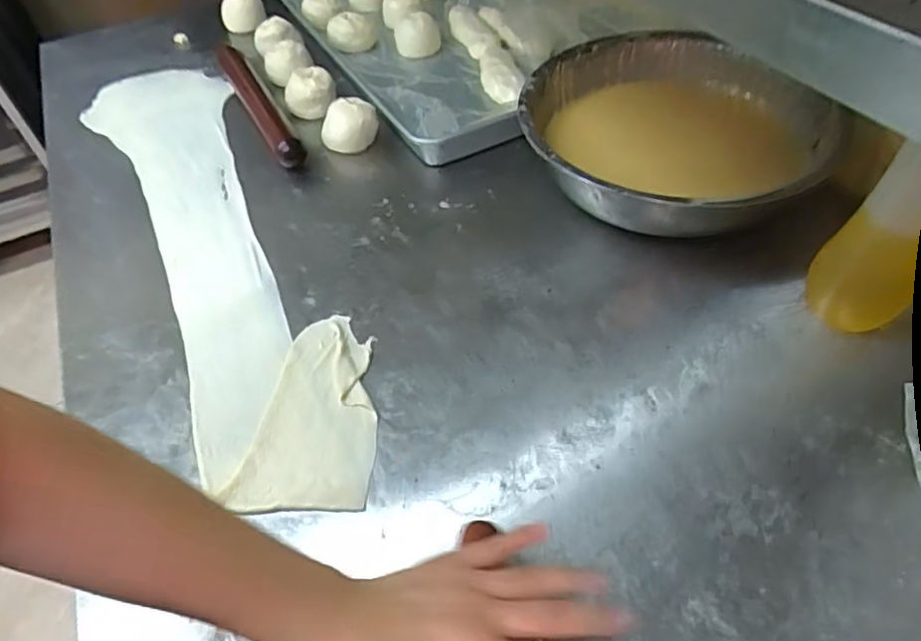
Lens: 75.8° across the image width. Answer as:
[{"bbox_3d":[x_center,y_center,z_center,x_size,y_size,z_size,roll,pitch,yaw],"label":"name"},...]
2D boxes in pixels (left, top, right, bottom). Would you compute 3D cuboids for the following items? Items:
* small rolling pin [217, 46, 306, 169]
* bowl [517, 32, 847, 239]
[{"bbox_3d":[-0.287,-0.309,0.822,0.034,0.032,0.338,-25,51,-15],"label":"small rolling pin"},{"bbox_3d":[0.210,-0.193,0.644,0.286,0.094,0.295,-3,49,4],"label":"bowl"}]

